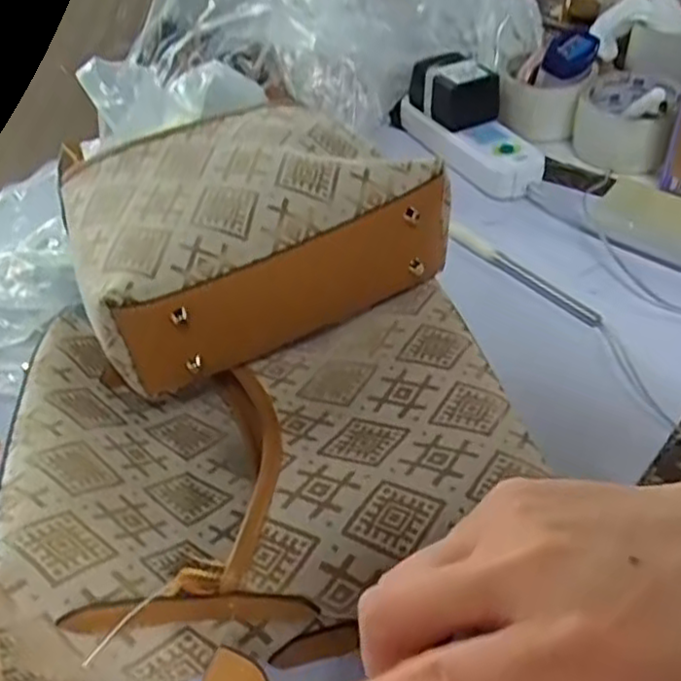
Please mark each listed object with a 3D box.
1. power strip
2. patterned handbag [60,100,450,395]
[{"bbox_3d":[0.110,-0.182,0.659,0.059,0.031,0.181,-33,51,-23],"label":"power strip"},{"bbox_3d":[-0.059,-0.071,0.421,0.195,0.083,0.164,-28,49,-19],"label":"patterned handbag"}]

